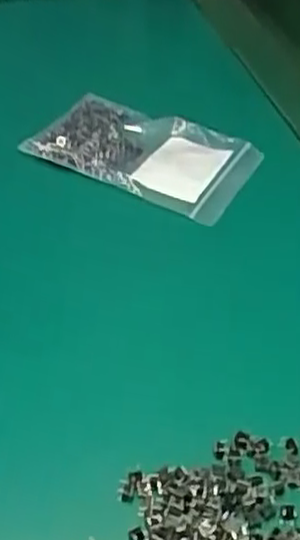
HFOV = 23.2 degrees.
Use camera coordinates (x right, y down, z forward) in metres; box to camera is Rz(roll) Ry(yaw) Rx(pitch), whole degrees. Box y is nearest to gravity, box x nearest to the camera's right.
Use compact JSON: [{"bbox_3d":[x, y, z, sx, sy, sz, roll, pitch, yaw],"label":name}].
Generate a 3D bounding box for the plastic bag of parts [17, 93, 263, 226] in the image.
[{"bbox_3d":[-0.003,-0.085,0.520,0.152,0.027,0.088,17,42,19],"label":"plastic bag of parts"}]

